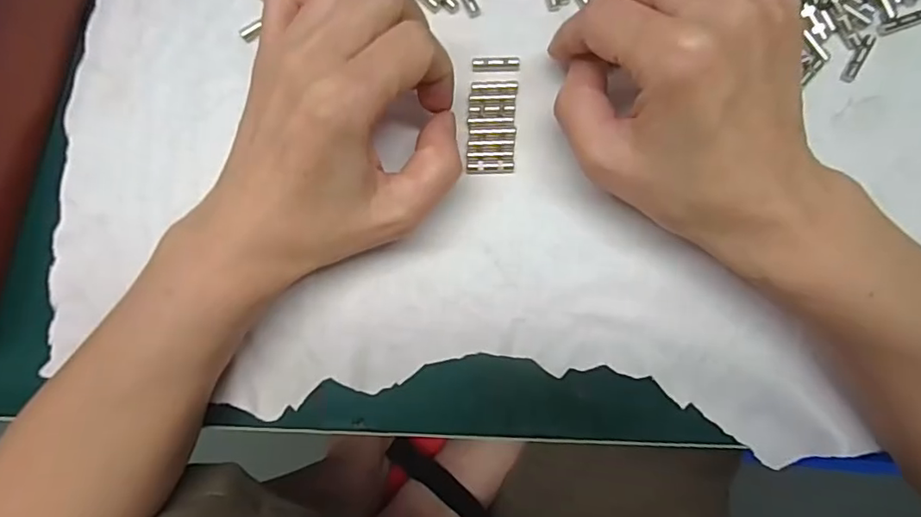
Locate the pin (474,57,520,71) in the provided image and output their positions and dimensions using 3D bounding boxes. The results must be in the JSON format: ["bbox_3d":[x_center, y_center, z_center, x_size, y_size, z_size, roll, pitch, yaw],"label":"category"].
[{"bbox_3d":[0.016,-0.084,0.240,0.020,0.004,0.005,1,89,1],"label":"pin"}]

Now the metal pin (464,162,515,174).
[{"bbox_3d":[0.013,-0.039,0.239,0.021,0.004,0.005,2,89,1],"label":"metal pin"}]

